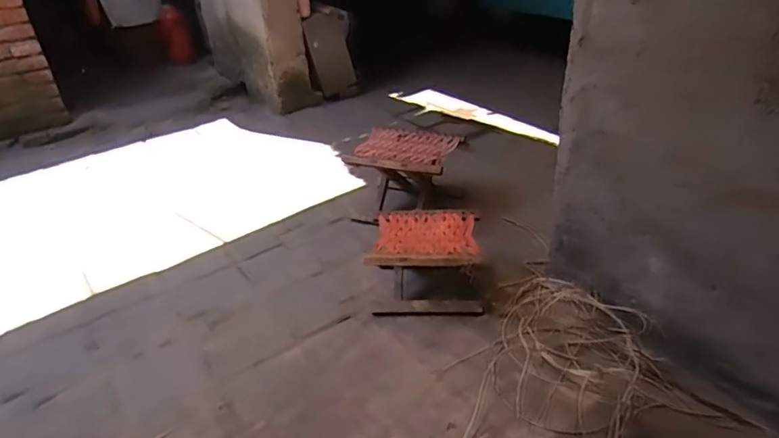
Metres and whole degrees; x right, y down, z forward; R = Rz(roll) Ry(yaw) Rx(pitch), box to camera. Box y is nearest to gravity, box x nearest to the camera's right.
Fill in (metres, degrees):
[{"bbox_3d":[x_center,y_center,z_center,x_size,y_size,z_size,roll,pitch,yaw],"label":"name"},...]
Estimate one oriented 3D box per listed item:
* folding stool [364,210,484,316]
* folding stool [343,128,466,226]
[{"bbox_3d":[0.100,0.112,1.416,0.273,0.182,0.233,-1,32,7],"label":"folding stool"},{"bbox_3d":[0.059,-0.135,1.773,0.331,0.246,0.277,7,35,17],"label":"folding stool"}]

